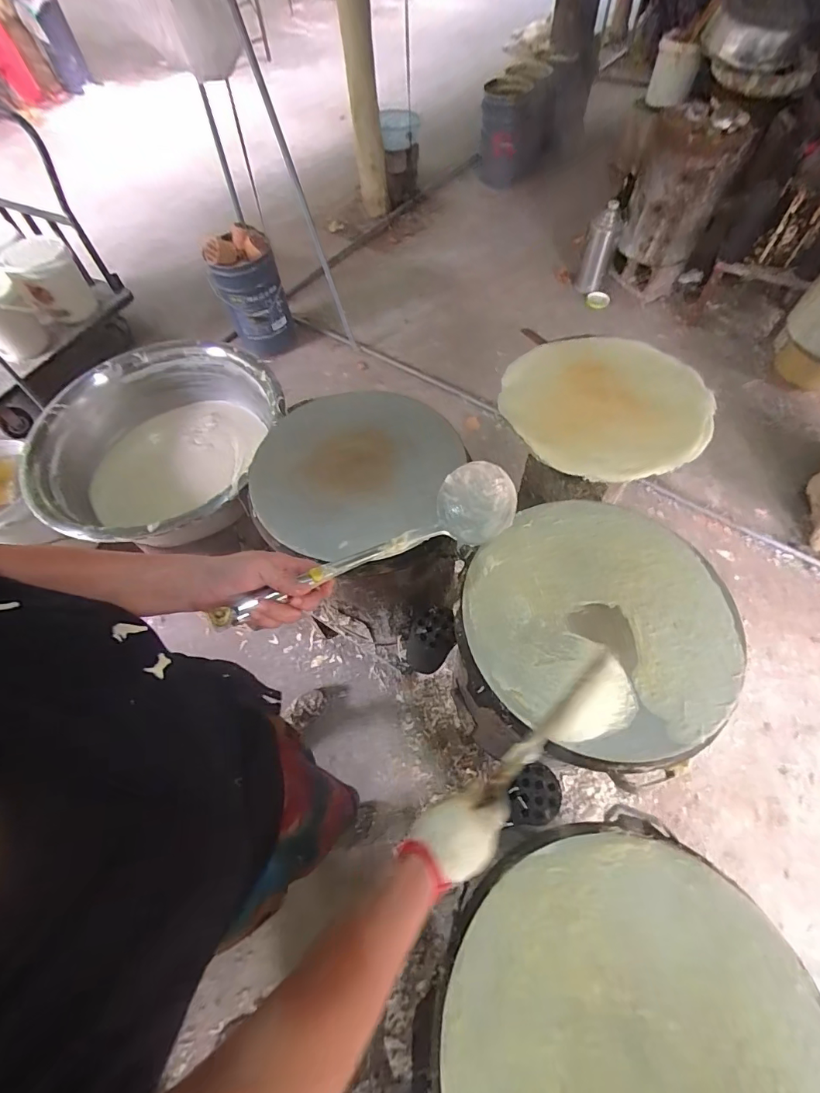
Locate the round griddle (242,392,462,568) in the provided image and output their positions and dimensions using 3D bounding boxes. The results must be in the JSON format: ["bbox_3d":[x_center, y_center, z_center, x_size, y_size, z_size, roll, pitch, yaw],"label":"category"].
[{"bbox_3d":[-0.106,-0.159,0.810,0.353,0.085,0.330,-1,60,2],"label":"round griddle"}]

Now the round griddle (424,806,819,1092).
[{"bbox_3d":[0.220,0.512,0.437,0.392,0.034,0.382,-1,60,2],"label":"round griddle"}]

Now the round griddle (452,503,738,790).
[{"bbox_3d":[0.276,0.108,0.651,0.390,0.033,0.374,-1,60,2],"label":"round griddle"}]

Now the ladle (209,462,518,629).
[{"bbox_3d":[-0.038,0.001,0.477,0.336,0.063,0.087,-24,62,-20],"label":"ladle"}]

